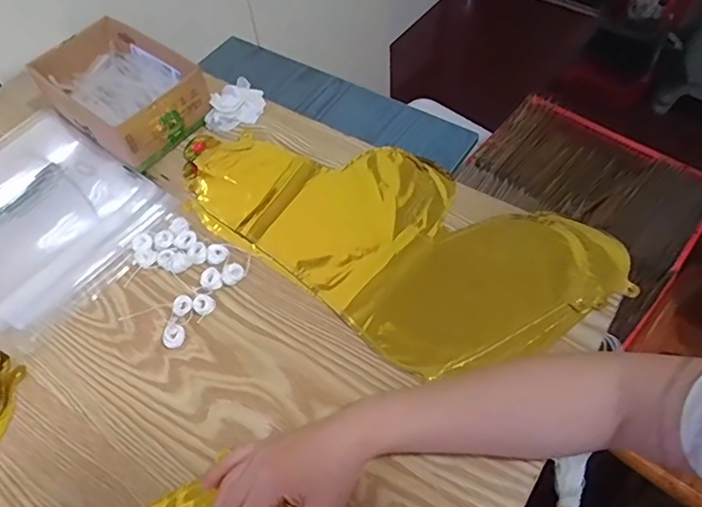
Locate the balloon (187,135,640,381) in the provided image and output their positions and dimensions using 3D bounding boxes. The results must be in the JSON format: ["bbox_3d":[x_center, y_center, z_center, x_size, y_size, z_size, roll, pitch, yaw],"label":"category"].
[{"bbox_3d":[0.029,-0.022,0.531,0.428,0.008,0.212,26,62,20],"label":"balloon"}]

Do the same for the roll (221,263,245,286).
[{"bbox_3d":[-0.115,0.020,0.515,0.022,0.009,0.018,-28,59,-13],"label":"roll"}]

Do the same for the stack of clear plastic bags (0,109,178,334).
[{"bbox_3d":[-0.346,-0.047,0.579,0.256,0.016,0.205,32,65,23],"label":"stack of clear plastic bags"}]

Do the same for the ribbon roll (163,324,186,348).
[{"bbox_3d":[-0.161,0.075,0.482,0.020,0.011,0.019,-2,57,3],"label":"ribbon roll"}]

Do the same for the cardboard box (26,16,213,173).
[{"bbox_3d":[-0.272,-0.193,0.631,0.197,0.065,0.129,33,65,23],"label":"cardboard box"}]

